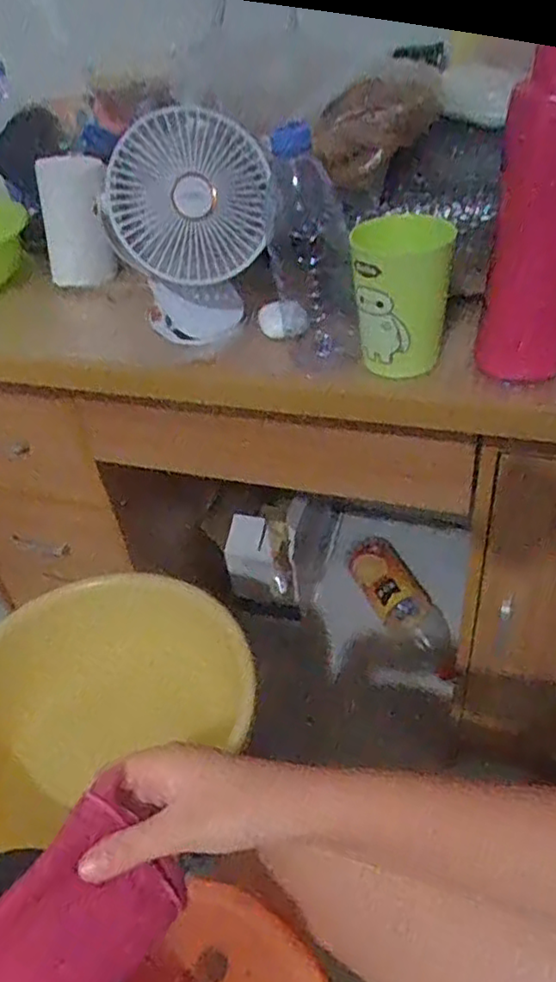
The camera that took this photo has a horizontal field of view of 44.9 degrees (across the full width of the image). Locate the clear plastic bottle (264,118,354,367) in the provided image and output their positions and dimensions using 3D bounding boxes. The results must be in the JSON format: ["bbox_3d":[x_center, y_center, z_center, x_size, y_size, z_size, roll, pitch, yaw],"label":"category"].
[{"bbox_3d":[0.026,-0.201,0.571,0.055,0.189,0.074,-12,42,-5],"label":"clear plastic bottle"}]

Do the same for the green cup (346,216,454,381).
[{"bbox_3d":[0.106,-0.169,0.574,0.077,0.120,0.079,5,43,14],"label":"green cup"}]

